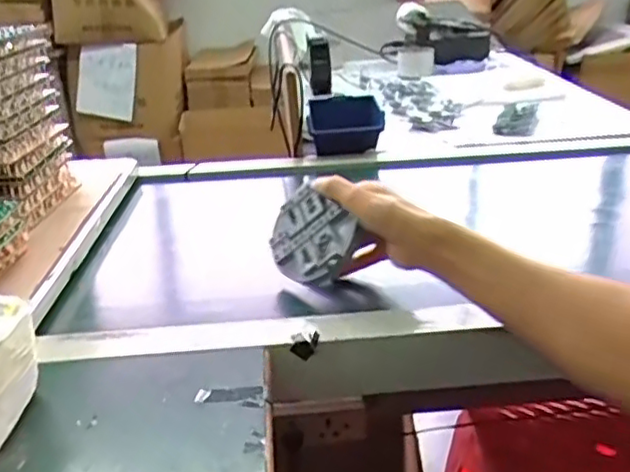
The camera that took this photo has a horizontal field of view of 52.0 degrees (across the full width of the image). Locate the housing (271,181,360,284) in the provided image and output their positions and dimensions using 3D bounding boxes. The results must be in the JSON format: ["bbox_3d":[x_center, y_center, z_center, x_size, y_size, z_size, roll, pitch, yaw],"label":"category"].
[{"bbox_3d":[-0.004,0.004,0.608,0.017,0.083,0.098,16,19,-45],"label":"housing"}]

